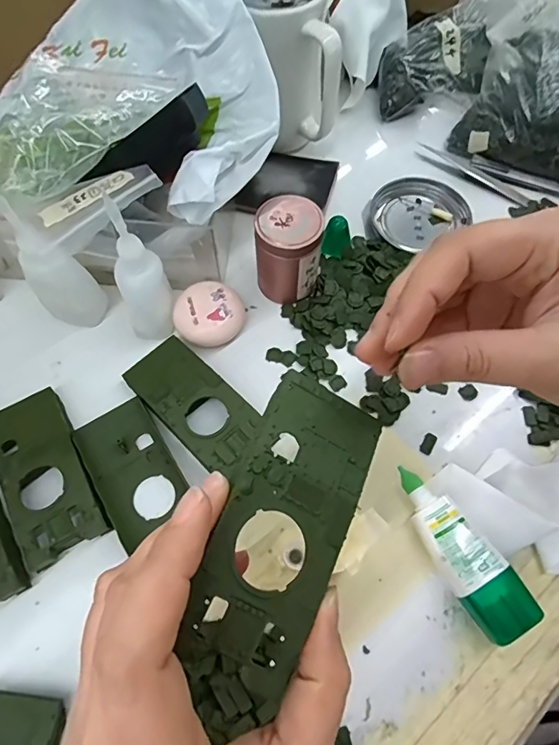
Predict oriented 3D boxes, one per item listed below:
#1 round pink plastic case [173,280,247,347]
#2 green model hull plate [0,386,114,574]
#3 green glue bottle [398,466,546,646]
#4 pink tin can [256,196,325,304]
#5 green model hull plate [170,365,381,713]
[{"bbox_3d":[-0.049,-0.040,0.327,0.047,0.023,0.046,0,65,0],"label":"round pink plastic case"},{"bbox_3d":[-0.142,0.061,0.282,0.047,0.018,0.104,-28,68,-13],"label":"green model hull plate"},{"bbox_3d":[0.098,0.101,0.261,0.032,0.025,0.096,-33,69,-15],"label":"green glue bottle"},{"bbox_3d":[0.006,-0.083,0.324,0.042,0.064,0.044,0,65,0],"label":"pink tin can"},{"bbox_3d":[0.003,0.052,0.167,0.046,0.004,0.106,29,66,-10],"label":"green model hull plate"}]

